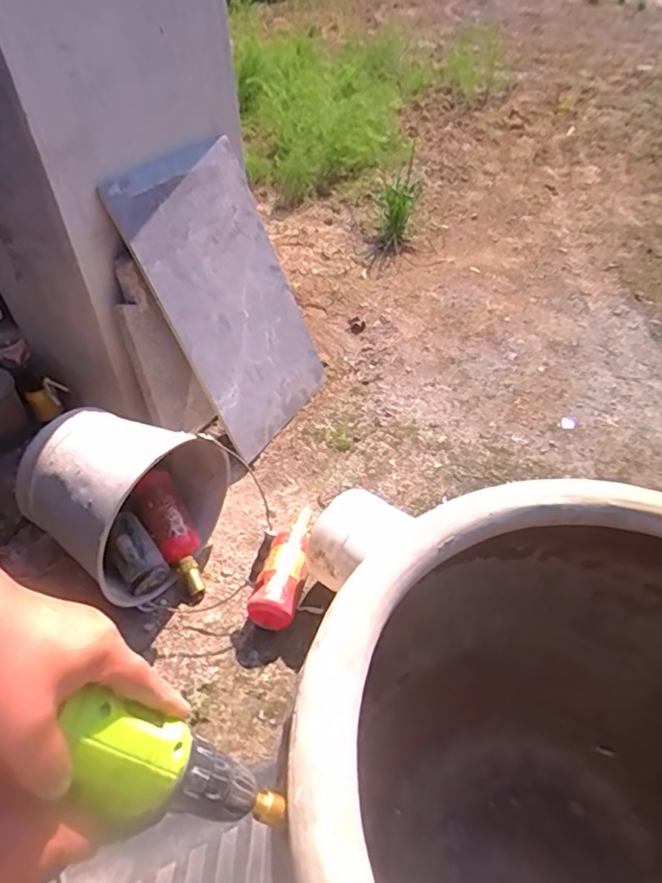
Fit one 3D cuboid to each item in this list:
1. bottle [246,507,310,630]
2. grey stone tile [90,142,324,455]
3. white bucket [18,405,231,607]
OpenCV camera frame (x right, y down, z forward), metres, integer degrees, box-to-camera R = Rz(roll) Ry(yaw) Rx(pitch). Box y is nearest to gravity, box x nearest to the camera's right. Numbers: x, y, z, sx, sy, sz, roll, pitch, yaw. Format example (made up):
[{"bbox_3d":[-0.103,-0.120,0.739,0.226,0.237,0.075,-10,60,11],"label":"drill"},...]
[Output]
[{"bbox_3d":[-0.073,0.222,1.043,0.076,0.076,0.243,13,46,11],"label":"bottle"},{"bbox_3d":[-0.206,-0.303,1.241,0.020,0.591,0.361,-1,35,39],"label":"grey stone tile"},{"bbox_3d":[-0.355,0.100,1.031,0.281,0.264,0.249,9,45,7],"label":"white bucket"}]

